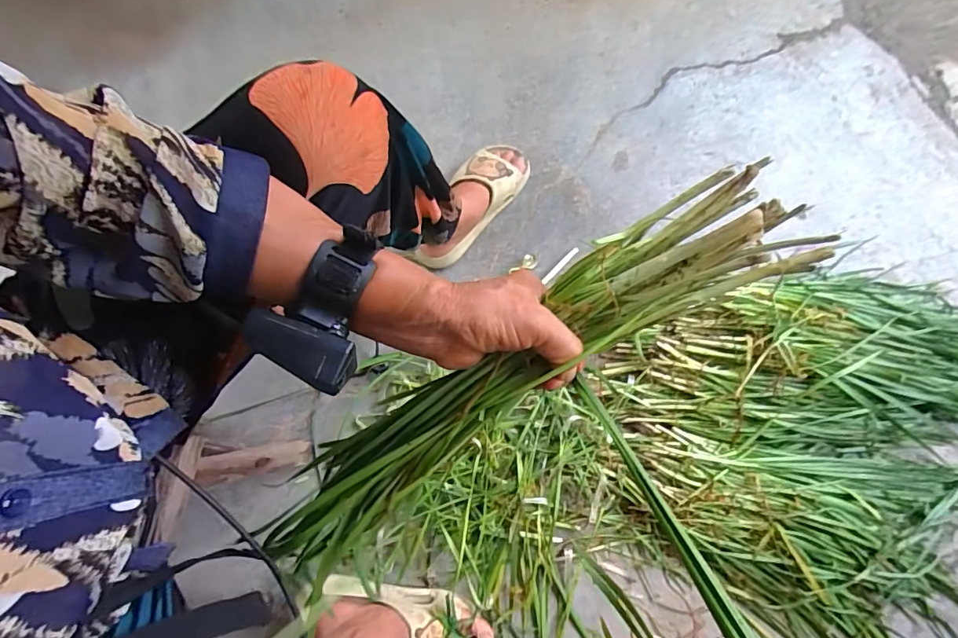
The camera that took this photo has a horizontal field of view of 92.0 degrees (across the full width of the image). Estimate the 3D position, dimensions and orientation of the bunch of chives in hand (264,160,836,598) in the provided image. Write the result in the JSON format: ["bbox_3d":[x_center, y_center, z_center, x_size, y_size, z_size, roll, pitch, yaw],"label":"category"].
[{"bbox_3d":[0.001,0.065,0.340,0.472,0.046,0.083,-38,78,16],"label":"bunch of chives in hand"}]

